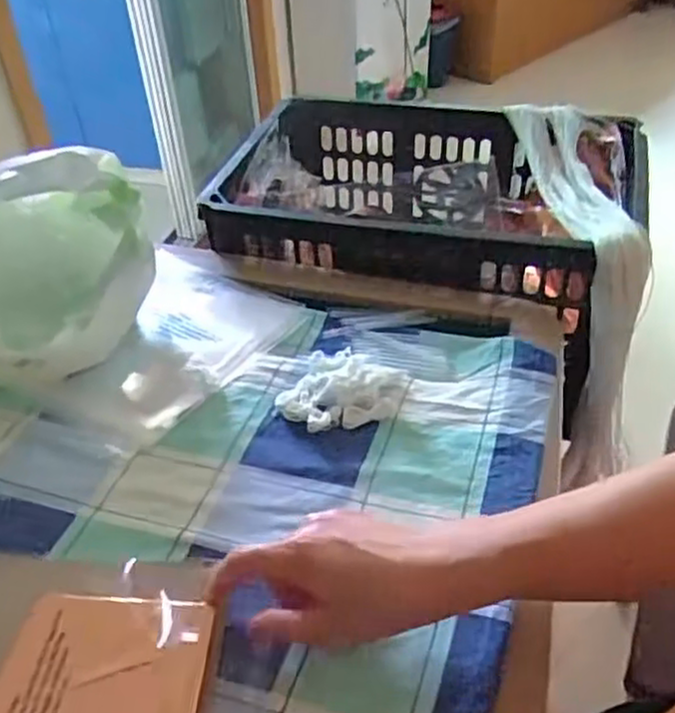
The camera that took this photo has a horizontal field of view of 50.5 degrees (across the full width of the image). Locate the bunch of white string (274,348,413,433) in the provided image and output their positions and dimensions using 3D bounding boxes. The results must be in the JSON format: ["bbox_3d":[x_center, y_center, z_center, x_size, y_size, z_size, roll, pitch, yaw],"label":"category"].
[{"bbox_3d":[0.004,0.027,0.561,0.096,0.020,0.077,4,40,8],"label":"bunch of white string"}]

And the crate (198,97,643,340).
[{"bbox_3d":[0.096,-0.167,0.829,0.427,0.147,0.303,10,41,16],"label":"crate"}]

